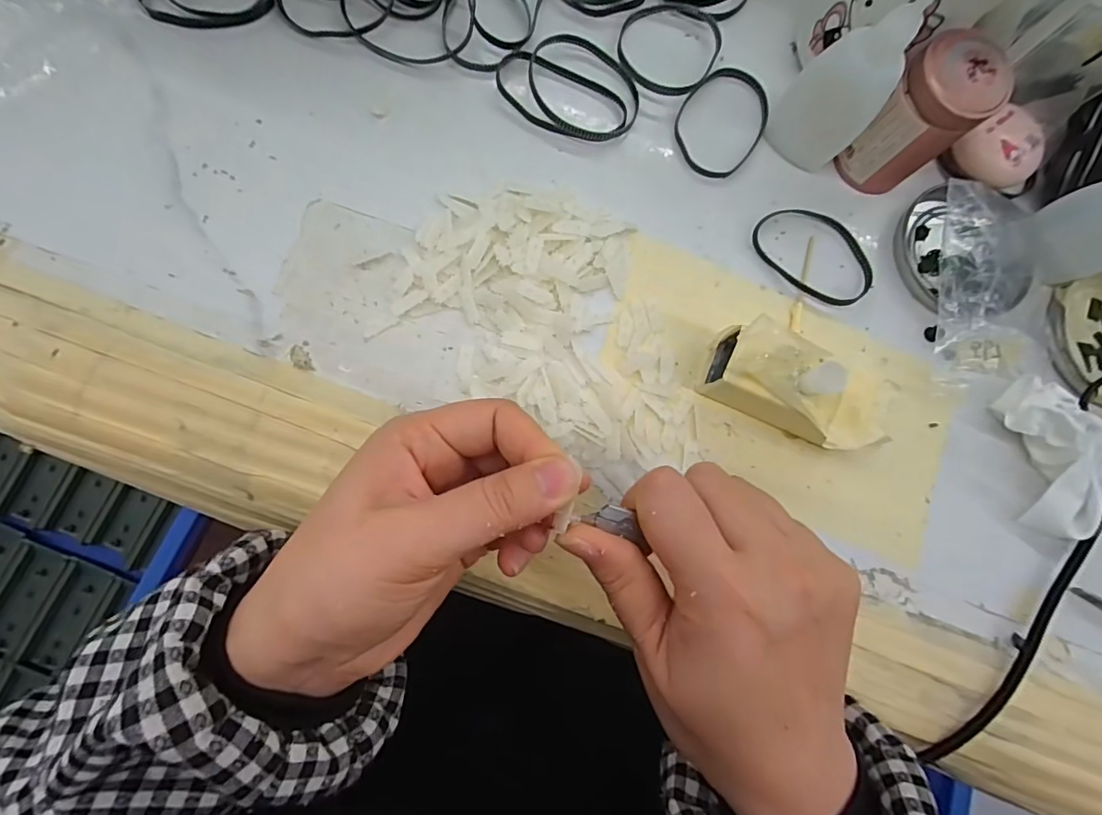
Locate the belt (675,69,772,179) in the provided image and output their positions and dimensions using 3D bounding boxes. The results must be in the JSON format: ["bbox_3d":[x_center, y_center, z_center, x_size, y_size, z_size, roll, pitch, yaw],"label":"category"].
[{"bbox_3d":[0.097,-0.161,0.284,0.063,0.006,0.050,-44,89,-10],"label":"belt"}]

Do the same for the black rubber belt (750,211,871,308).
[{"bbox_3d":[0.148,-0.086,0.279,0.070,0.009,0.049,45,80,1],"label":"black rubber belt"}]

